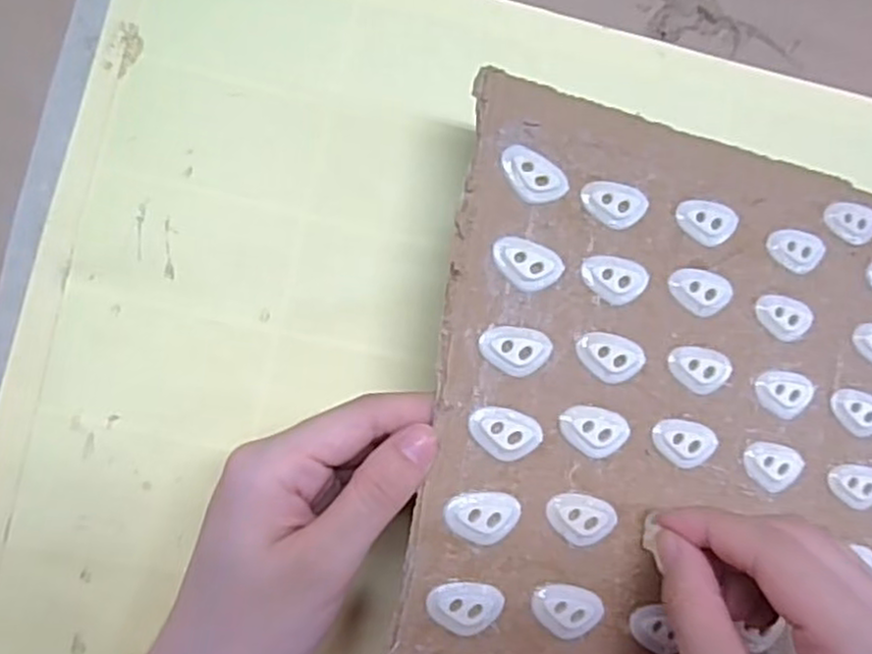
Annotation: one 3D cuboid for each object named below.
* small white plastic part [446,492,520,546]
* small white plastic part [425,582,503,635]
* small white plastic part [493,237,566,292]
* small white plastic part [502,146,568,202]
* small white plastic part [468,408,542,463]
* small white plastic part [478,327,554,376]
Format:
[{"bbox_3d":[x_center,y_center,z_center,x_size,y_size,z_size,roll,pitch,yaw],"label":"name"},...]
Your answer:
[{"bbox_3d":[0.016,0.064,0.251,0.025,0.004,0.017,6,86,-7],"label":"small white plastic part"},{"bbox_3d":[0.010,0.094,0.247,0.025,0.004,0.017,8,86,-7],"label":"small white plastic part"},{"bbox_3d":[0.033,-0.022,0.261,0.026,0.004,0.018,9,86,-7],"label":"small white plastic part"},{"bbox_3d":[0.034,-0.054,0.265,0.026,0.004,0.017,45,83,-3],"label":"small white plastic part"},{"bbox_3d":[0.024,0.037,0.255,0.026,0.004,0.017,11,85,-7],"label":"small white plastic part"},{"bbox_3d":[0.028,0.008,0.257,0.025,0.004,0.017,3,86,-7],"label":"small white plastic part"}]

